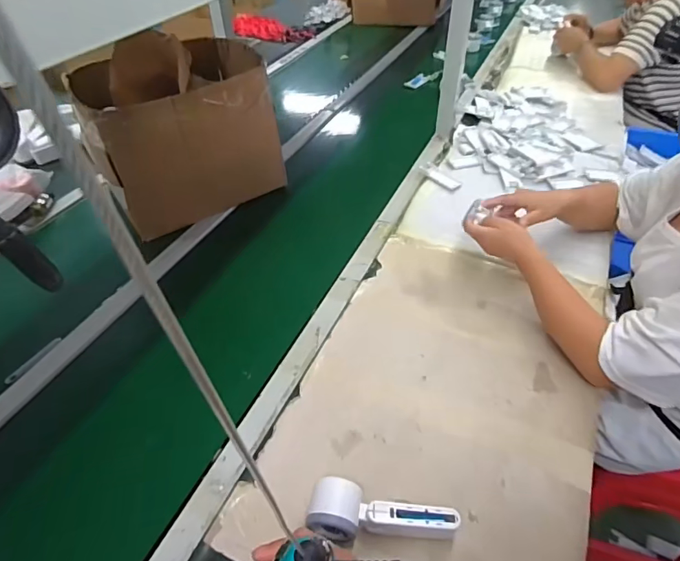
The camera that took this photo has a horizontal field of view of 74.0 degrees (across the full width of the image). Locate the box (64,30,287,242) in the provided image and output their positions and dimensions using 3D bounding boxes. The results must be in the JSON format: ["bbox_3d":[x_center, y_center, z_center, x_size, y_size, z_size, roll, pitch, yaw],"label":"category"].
[{"bbox_3d":[-0.328,-0.328,0.954,0.337,0.313,0.304,-19,48,-17],"label":"box"}]

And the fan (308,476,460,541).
[{"bbox_3d":[0.049,0.269,0.508,0.167,0.070,0.060,8,46,10],"label":"fan"}]

